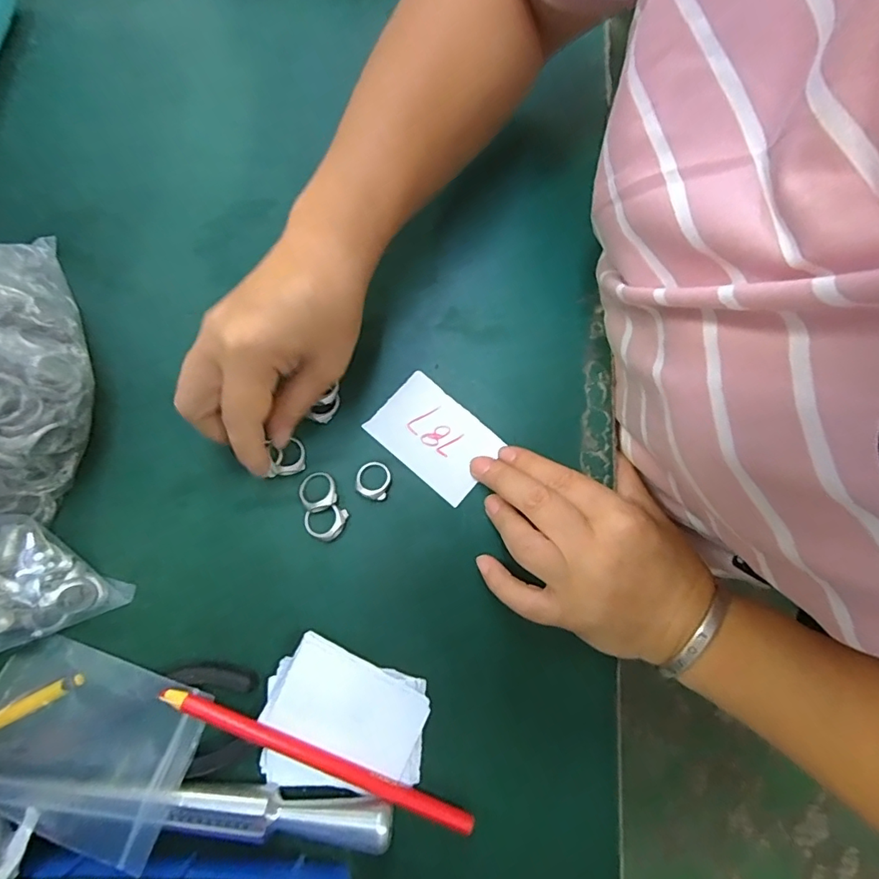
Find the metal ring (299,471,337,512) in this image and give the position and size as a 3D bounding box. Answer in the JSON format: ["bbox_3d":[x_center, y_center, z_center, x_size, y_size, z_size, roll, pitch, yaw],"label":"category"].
[{"bbox_3d":[-0.072,0.031,0.293,0.021,0.006,0.023,0,78,1],"label":"metal ring"}]

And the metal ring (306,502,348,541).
[{"bbox_3d":[-0.066,0.048,0.288,0.026,0.004,0.019,-17,77,-3],"label":"metal ring"}]

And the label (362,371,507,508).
[{"bbox_3d":[-0.003,-0.002,0.303,0.073,0.004,0.050,40,81,9],"label":"label"}]

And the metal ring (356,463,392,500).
[{"bbox_3d":[-0.040,0.024,0.295,0.022,0.004,0.022,0,78,1],"label":"metal ring"}]

